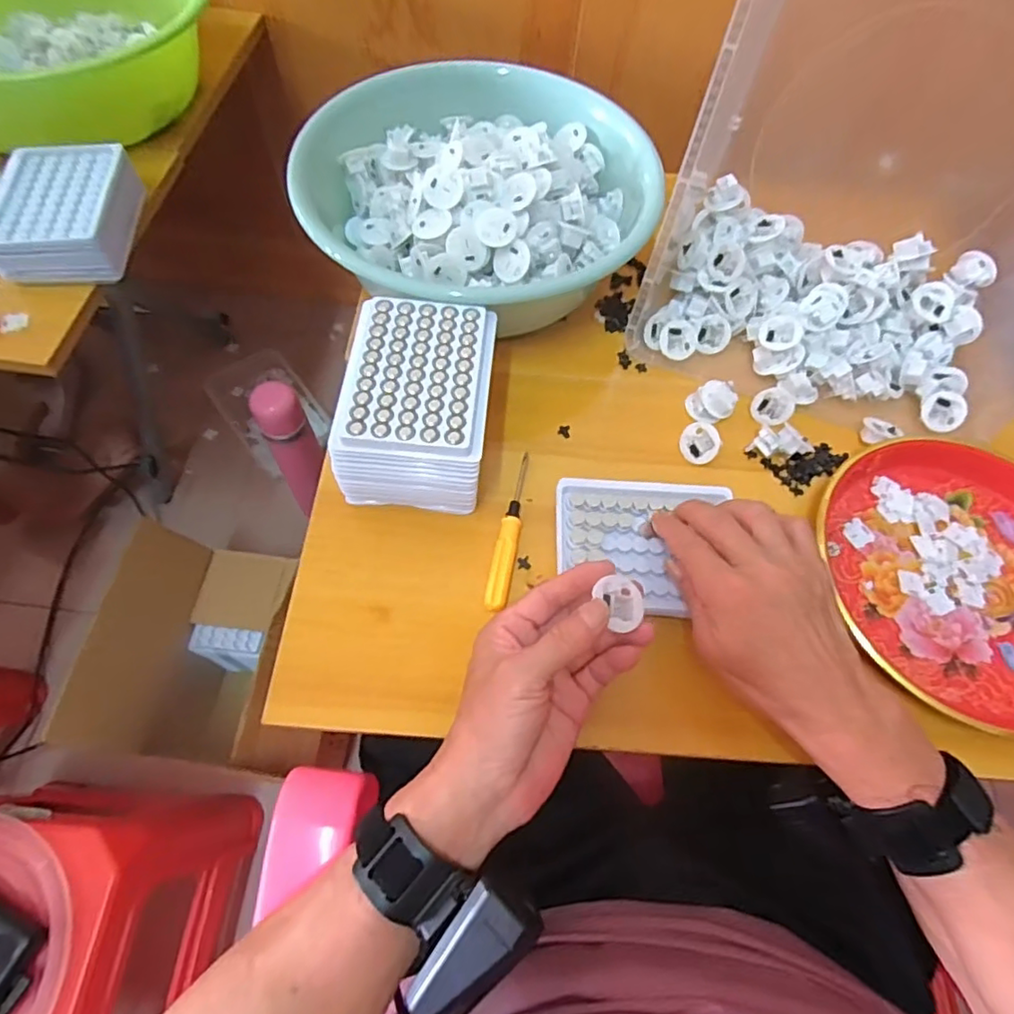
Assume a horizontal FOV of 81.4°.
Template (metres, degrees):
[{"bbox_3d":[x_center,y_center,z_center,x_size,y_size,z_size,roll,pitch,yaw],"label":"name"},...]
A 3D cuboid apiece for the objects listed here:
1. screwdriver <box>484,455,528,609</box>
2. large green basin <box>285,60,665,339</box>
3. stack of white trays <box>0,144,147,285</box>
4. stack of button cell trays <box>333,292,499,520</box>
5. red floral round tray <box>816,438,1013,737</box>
[{"bbox_3d":[0.002,0.016,0.440,0.016,0.011,0.127,11,63,2],"label":"screwdriver"},{"bbox_3d":[-0.029,-0.268,0.522,0.292,0.096,0.234,-25,68,-15],"label":"large green basin"},{"bbox_3d":[-0.396,-0.260,0.527,0.102,0.045,0.132,-2,64,-4],"label":"stack of white trays"},{"bbox_3d":[-0.064,-0.068,0.438,0.099,0.094,0.133,6,63,-1],"label":"stack of button cell trays"},{"bbox_3d":[0.349,0.050,0.443,0.208,0.027,0.223,1,63,-3],"label":"red floral round tray"}]

